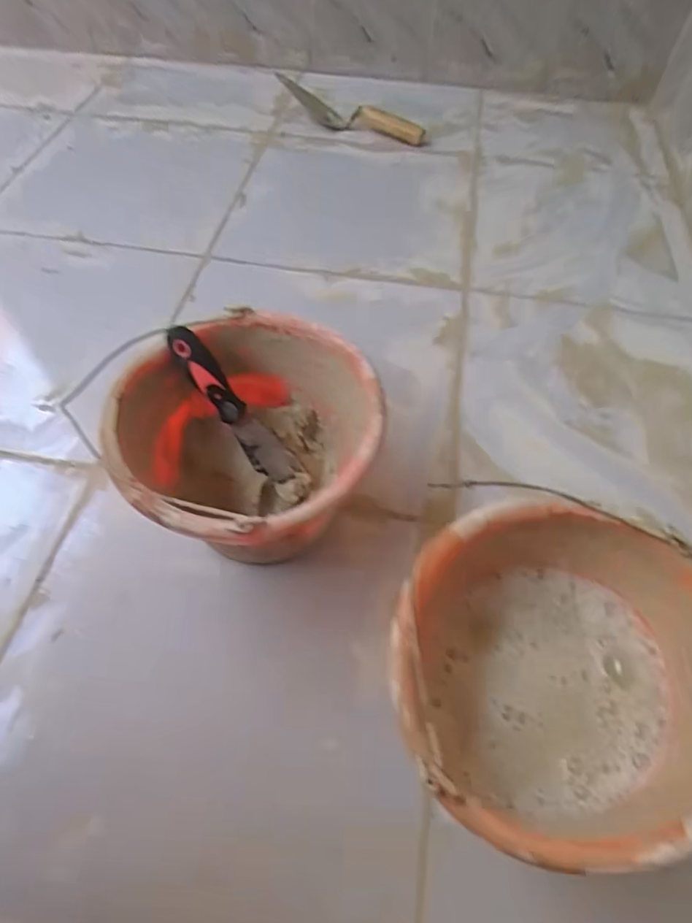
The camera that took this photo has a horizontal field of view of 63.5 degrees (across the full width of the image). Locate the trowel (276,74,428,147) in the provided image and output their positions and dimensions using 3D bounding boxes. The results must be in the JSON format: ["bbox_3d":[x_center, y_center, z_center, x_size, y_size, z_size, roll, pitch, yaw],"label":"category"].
[{"bbox_3d":[0.001,-0.702,1.130,0.329,0.055,0.069,37,62,20],"label":"trowel"}]

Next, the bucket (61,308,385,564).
[{"bbox_3d":[-0.088,-0.002,0.553,0.235,0.176,0.234,1,56,-2],"label":"bucket"}]

